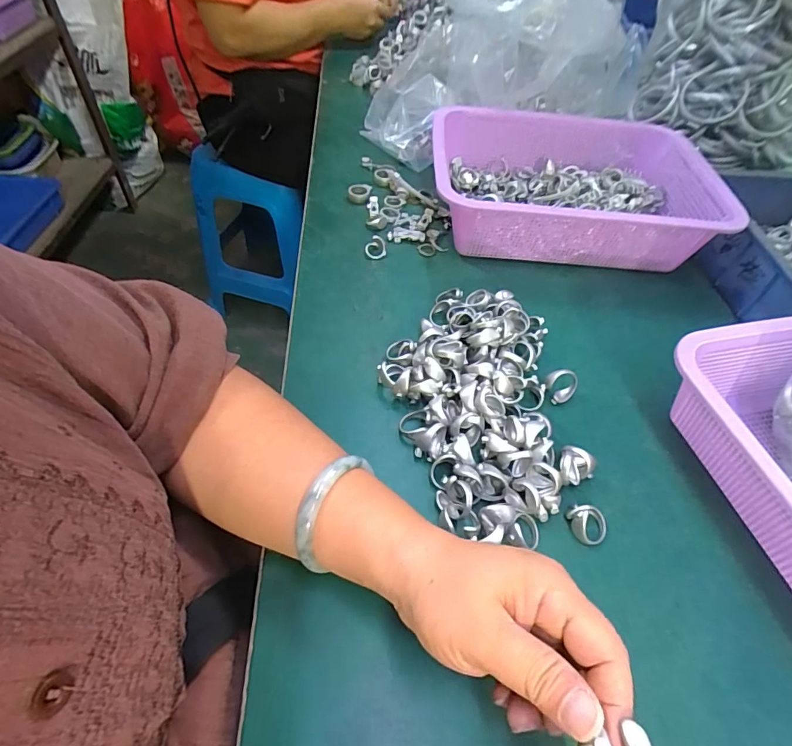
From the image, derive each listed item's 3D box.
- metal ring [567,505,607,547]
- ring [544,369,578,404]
[{"bbox_3d":[0.130,0.102,0.306,0.024,0.016,0.023,2,51,-3],"label":"metal ring"},{"bbox_3d":[0.138,0.010,0.376,0.026,0.028,0.010,-18,16,-6],"label":"ring"}]

